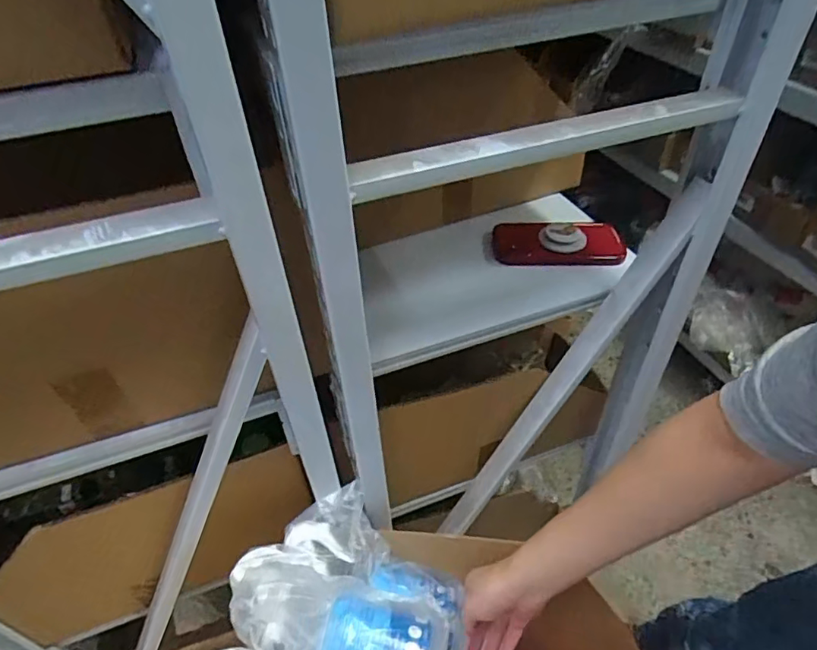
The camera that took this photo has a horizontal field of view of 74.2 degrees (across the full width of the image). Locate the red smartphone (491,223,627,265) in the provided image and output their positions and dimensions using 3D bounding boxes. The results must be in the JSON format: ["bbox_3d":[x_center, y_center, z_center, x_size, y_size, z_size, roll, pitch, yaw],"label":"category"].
[{"bbox_3d":[0.183,-0.106,0.668,0.153,0.020,0.081,-1,45,3],"label":"red smartphone"}]

